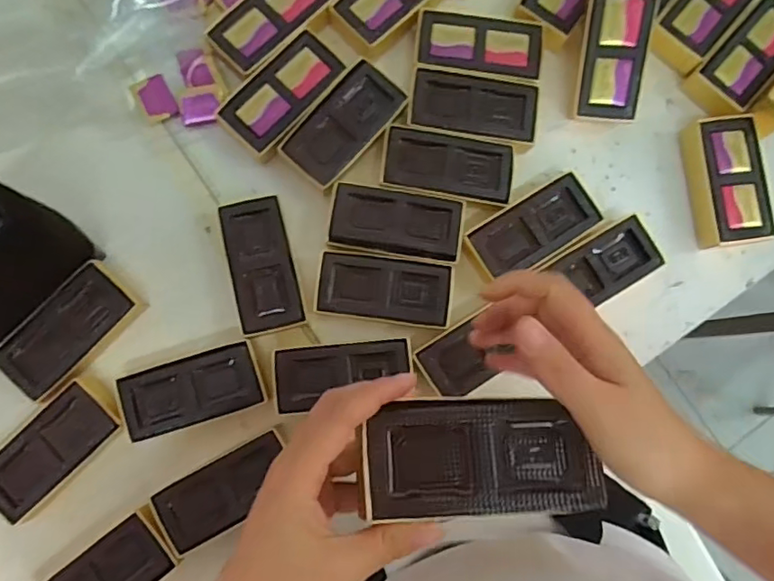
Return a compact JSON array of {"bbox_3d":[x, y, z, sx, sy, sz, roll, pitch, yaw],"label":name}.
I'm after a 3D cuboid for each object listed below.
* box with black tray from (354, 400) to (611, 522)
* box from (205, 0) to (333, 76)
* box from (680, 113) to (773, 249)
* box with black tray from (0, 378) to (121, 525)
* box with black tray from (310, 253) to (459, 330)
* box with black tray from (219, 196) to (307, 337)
[{"bbox_3d":[0.043,0.080,0.269,0.110,0.016,0.054,-1,85,2],"label":"box with black tray"},{"bbox_3d":[-0.104,-0.245,0.511,0.113,0.024,0.056,-44,88,-5],"label":"box"},{"bbox_3d":[0.314,-0.099,0.519,0.064,0.033,0.114,-7,85,-3],"label":"box"},{"bbox_3d":[-0.275,0.129,0.470,0.055,0.033,0.115,45,85,1],"label":"box with black tray"},{"bbox_3d":[-0.002,-0.001,0.494,0.114,0.028,0.054,7,85,-2],"label":"box with black tray"},{"bbox_3d":[-0.106,-0.020,0.486,0.053,0.030,0.111,-13,86,-4],"label":"box with black tray"}]

